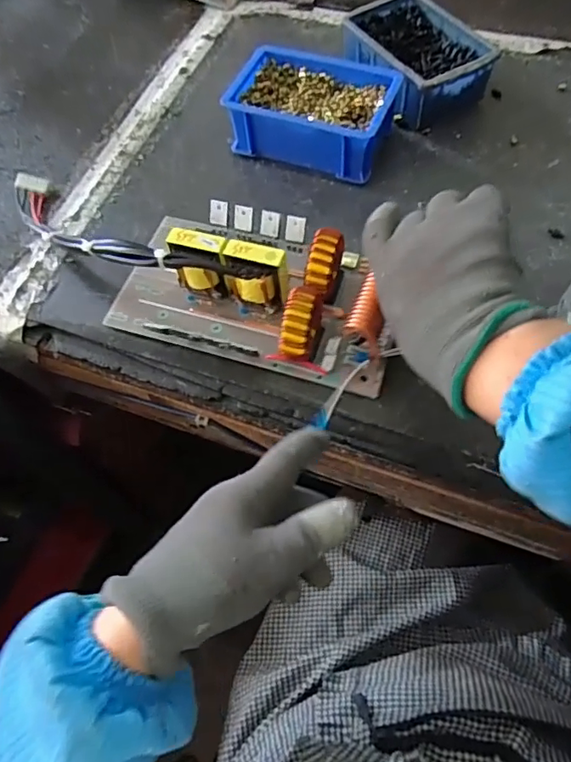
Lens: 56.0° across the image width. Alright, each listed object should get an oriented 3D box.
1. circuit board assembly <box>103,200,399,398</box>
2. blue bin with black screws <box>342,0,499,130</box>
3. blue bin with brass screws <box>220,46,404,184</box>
[{"bbox_3d":[-0.021,-0.083,0.420,0.220,0.056,0.128,16,62,12],"label":"circuit board assembly"},{"bbox_3d":[0.130,-0.335,0.558,0.105,0.053,0.152,-30,63,-14],"label":"blue bin with black screws"},{"bbox_3d":[0.028,-0.260,0.521,0.150,0.054,0.108,19,63,13],"label":"blue bin with brass screws"}]

